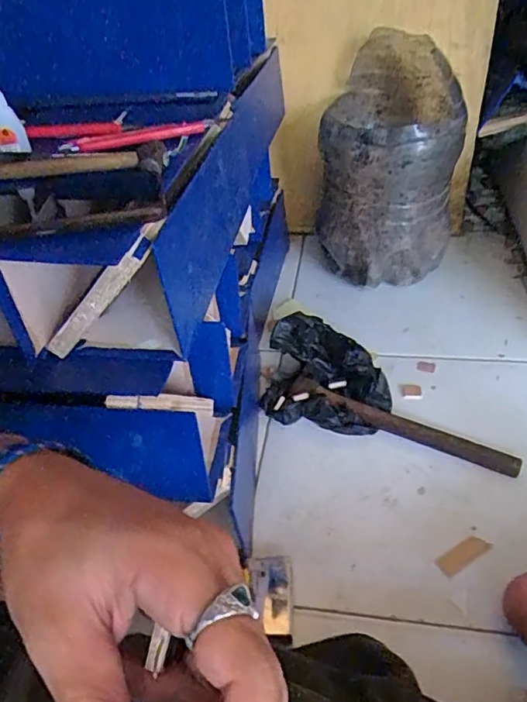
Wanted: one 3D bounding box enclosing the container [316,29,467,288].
[{"bbox_3d":[0.207,-0.302,0.907,0.212,0.342,0.257,3,41,11],"label":"container"}]

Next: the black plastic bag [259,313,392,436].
[{"bbox_3d":[0.087,0.031,0.747,0.166,0.081,0.138,6,41,14],"label":"black plastic bag"}]

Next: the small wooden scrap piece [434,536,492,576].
[{"bbox_3d":[0.213,0.217,0.579,0.063,0.004,0.022,-23,43,-20],"label":"small wooden scrap piece"}]

